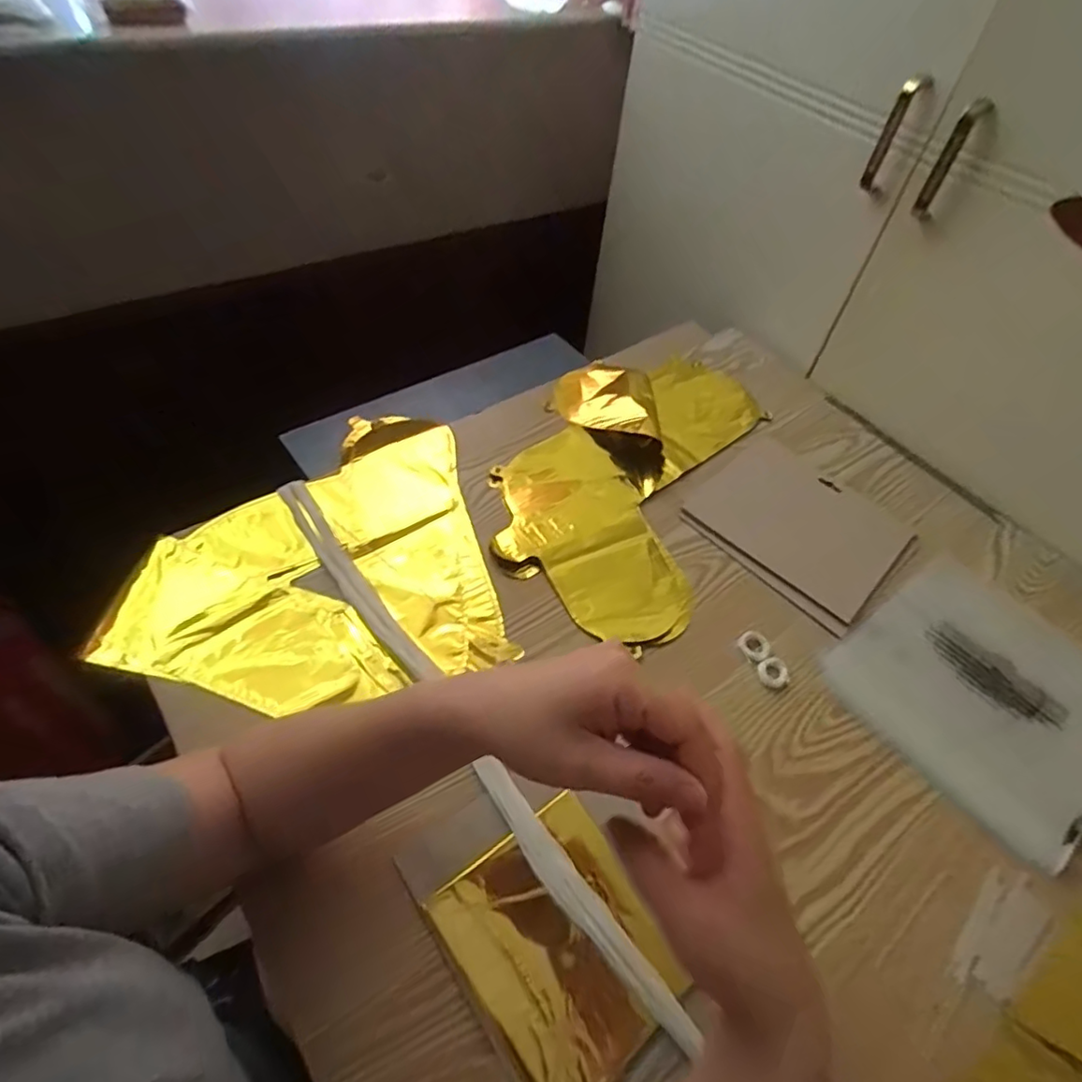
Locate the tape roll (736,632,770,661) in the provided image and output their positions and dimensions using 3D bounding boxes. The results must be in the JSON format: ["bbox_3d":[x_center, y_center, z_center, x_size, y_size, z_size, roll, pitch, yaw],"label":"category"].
[{"bbox_3d":[0.189,0.092,0.536,0.026,0.005,0.026,3,51,-4],"label":"tape roll"}]

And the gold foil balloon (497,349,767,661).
[{"bbox_3d":[0.095,-0.089,0.654,0.223,0.026,0.399,24,53,12],"label":"gold foil balloon"}]

